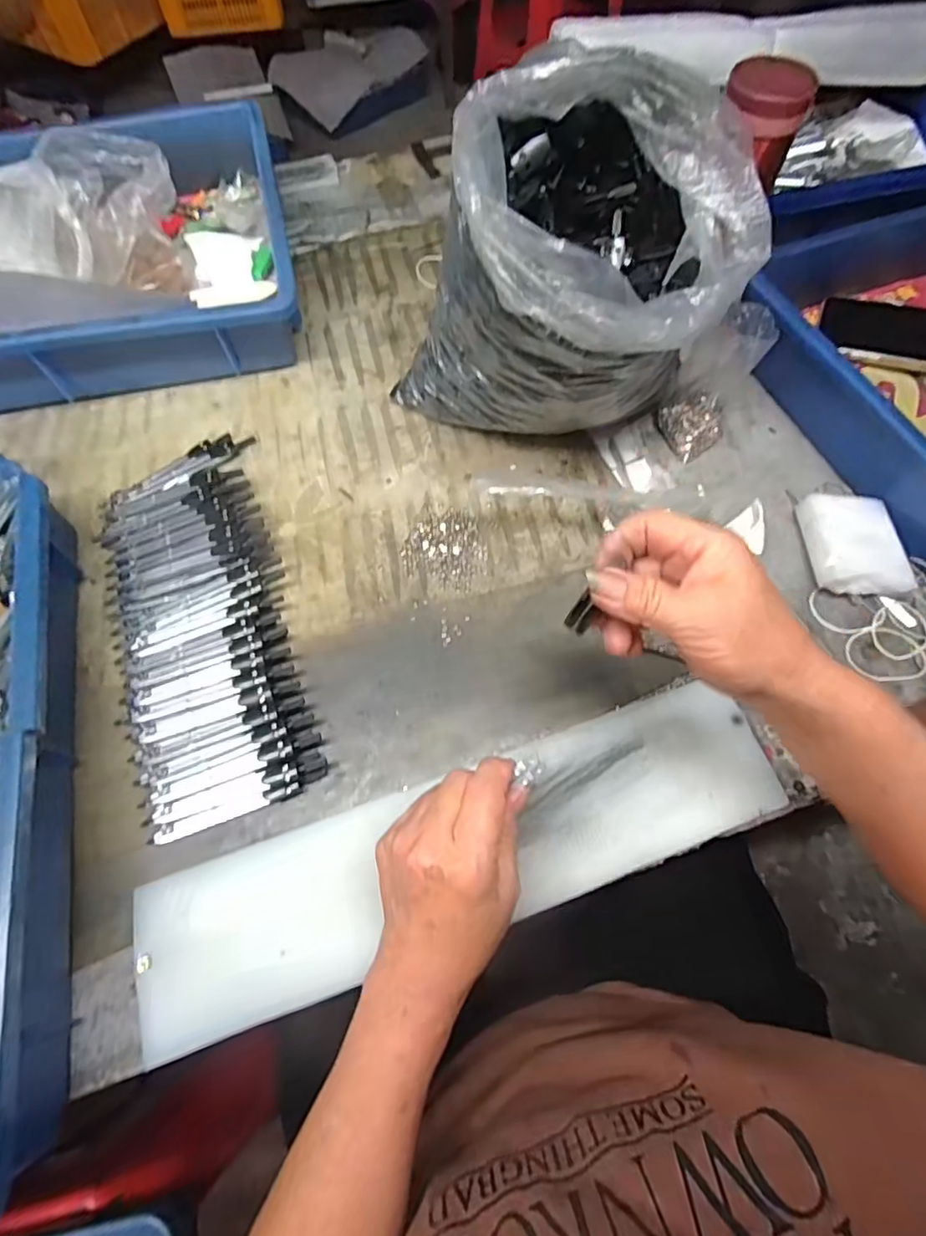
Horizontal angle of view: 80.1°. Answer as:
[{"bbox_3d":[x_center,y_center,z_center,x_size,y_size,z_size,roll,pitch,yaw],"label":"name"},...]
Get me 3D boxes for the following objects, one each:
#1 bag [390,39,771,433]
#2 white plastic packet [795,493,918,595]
[{"bbox_3d":[0.074,-0.227,0.391,0.169,0.213,0.201,-41,72,-16],"label":"bag"},{"bbox_3d":[0.301,-0.058,0.426,0.058,0.023,0.089,-2,66,-1],"label":"white plastic packet"}]

